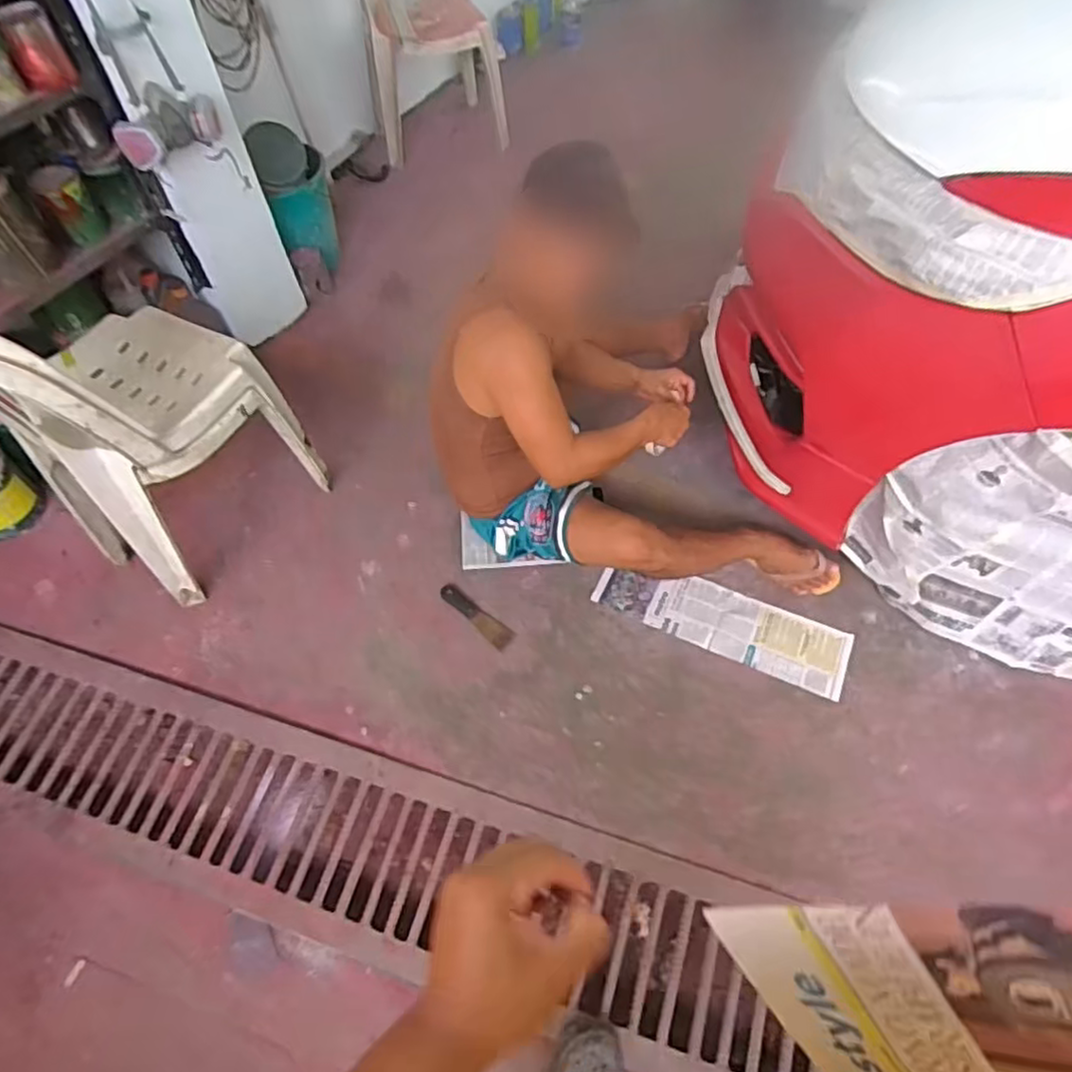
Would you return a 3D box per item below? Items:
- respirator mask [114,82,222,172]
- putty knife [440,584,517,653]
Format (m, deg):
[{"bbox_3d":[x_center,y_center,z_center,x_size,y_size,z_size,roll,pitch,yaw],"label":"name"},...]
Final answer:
[{"bbox_3d":[-0.802,-0.903,1.467,0.227,0.129,0.086,-33,62,-18],"label":"respirator mask"},{"bbox_3d":[-0.132,0.177,1.488,0.200,0.017,0.050,36,68,21],"label":"putty knife"}]

